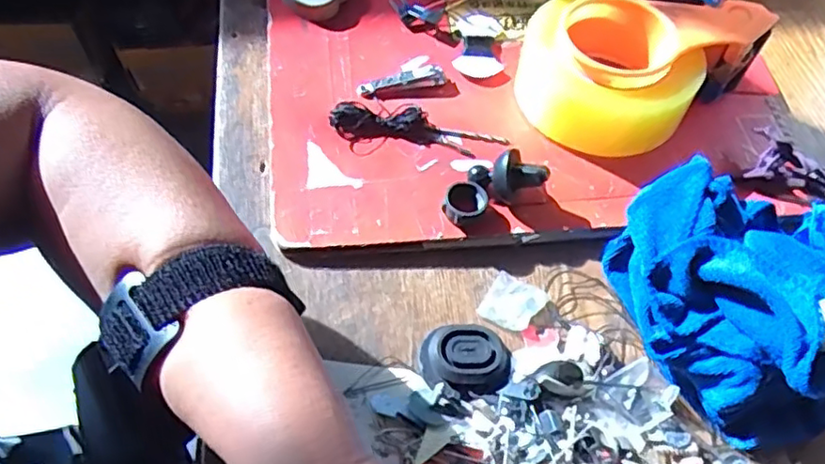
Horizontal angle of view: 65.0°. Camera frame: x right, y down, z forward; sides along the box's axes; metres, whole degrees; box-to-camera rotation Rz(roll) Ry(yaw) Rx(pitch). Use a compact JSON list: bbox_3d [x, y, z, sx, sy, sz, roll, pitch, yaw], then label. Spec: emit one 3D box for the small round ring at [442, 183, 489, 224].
[{"bbox_3d":[0.034,-0.020,0.405,0.025,0.015,0.027,2,57,-3],"label":"small round ring"}]

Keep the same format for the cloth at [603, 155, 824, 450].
[{"bbox_3d":[0.267,0.025,0.383,0.283,0.070,0.153,-7,58,-9],"label":"cloth"}]

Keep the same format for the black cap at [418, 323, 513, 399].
[{"bbox_3d":[0.031,0.073,0.364,0.050,0.019,0.040,5,57,-1],"label":"black cap"}]

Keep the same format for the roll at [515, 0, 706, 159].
[{"bbox_3d":[0.134,-0.109,0.449,0.113,0.061,0.103,-2,57,-5],"label":"roll"}]

